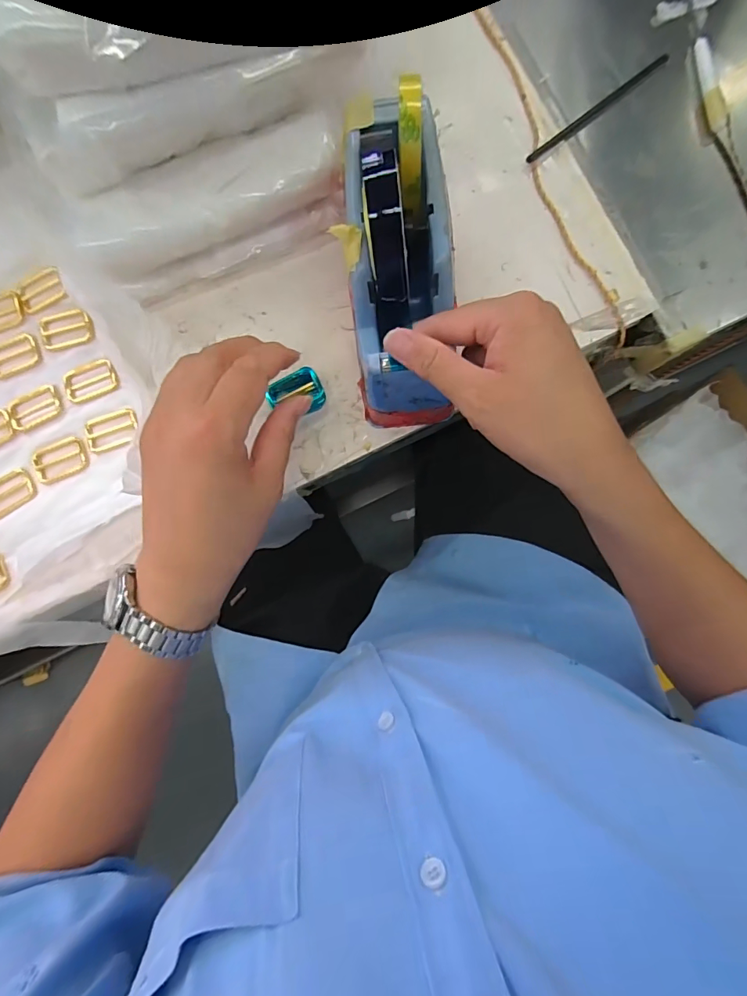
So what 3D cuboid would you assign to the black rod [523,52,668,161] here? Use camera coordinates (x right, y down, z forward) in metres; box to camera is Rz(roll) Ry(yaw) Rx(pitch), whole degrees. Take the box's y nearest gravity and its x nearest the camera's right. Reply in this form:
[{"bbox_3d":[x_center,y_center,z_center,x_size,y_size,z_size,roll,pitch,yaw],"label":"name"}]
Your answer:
[{"bbox_3d":[0.187,-0.327,0.372,0.142,0.006,0.011,-37,85,-1],"label":"black rod"}]

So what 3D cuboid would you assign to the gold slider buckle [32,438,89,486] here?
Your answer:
[{"bbox_3d":[-0.268,-0.034,0.379,0.049,0.004,0.033,-22,85,1],"label":"gold slider buckle"}]

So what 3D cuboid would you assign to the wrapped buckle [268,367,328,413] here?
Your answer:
[{"bbox_3d":[-0.063,-0.084,0.362,0.045,0.014,0.033,-26,85,0],"label":"wrapped buckle"}]

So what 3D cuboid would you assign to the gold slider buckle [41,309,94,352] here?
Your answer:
[{"bbox_3d":[-0.268,-0.148,0.387,0.046,0.005,0.033,-8,85,2],"label":"gold slider buckle"}]

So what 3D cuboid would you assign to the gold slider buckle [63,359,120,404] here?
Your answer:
[{"bbox_3d":[-0.245,-0.102,0.382,0.047,0.006,0.030,-21,85,1],"label":"gold slider buckle"}]

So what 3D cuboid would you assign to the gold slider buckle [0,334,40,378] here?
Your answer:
[{"bbox_3d":[-0.317,-0.125,0.387,0.044,0.004,0.029,-22,85,1],"label":"gold slider buckle"}]

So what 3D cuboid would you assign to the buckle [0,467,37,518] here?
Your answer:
[{"bbox_3d":[-0.314,-0.004,0.379,0.047,0.004,0.033,-31,85,0],"label":"buckle"}]

